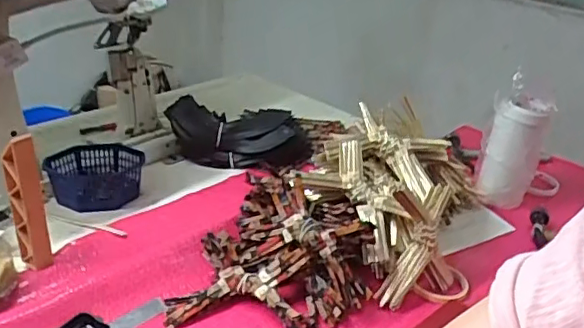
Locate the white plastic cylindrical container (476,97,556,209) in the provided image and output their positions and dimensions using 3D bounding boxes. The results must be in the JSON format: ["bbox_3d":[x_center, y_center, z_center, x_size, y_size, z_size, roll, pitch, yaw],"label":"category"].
[{"bbox_3d":[0.403,-0.020,1.059,0.097,0.200,0.075,16,30,20],"label":"white plastic cylindrical container"}]

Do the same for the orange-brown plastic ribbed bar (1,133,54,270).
[{"bbox_3d":[-0.347,0.049,0.754,0.041,0.192,0.045,-9,31,-25],"label":"orange-brown plastic ribbed bar"}]

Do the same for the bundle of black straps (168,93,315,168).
[{"bbox_3d":[-0.095,-0.059,1.077,0.240,0.123,0.107,9,28,7],"label":"bundle of black straps"}]

